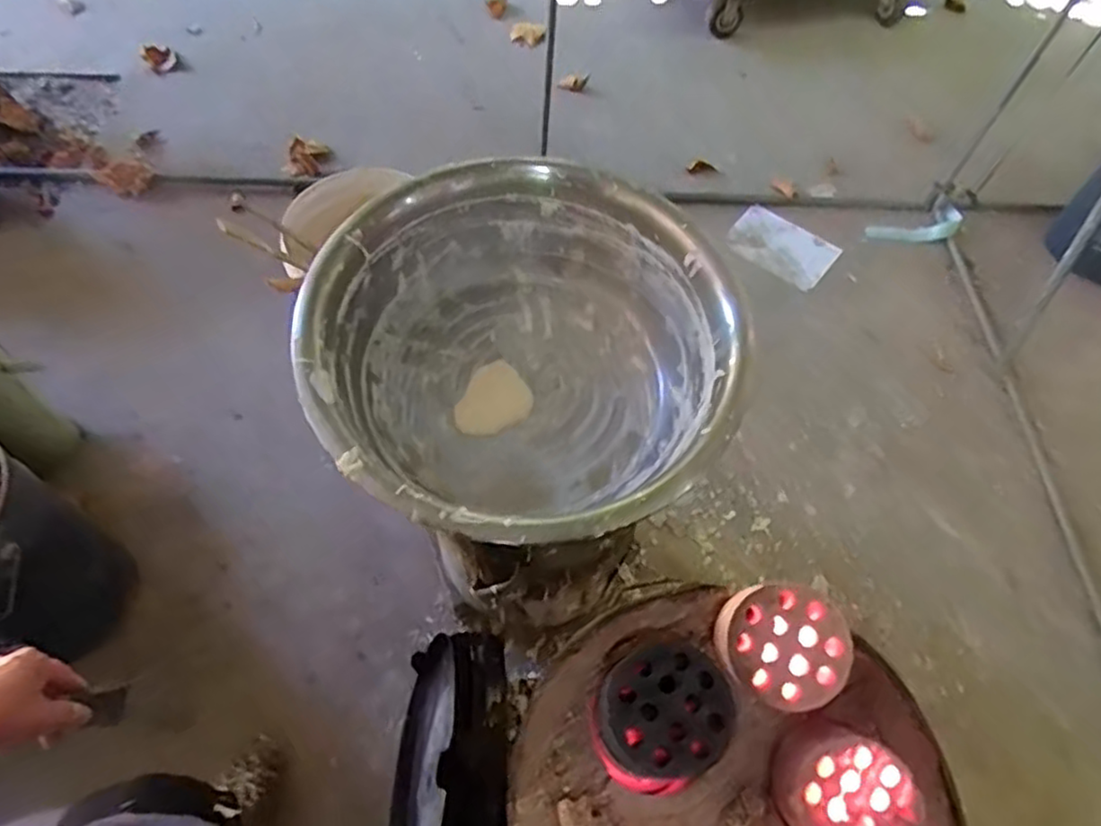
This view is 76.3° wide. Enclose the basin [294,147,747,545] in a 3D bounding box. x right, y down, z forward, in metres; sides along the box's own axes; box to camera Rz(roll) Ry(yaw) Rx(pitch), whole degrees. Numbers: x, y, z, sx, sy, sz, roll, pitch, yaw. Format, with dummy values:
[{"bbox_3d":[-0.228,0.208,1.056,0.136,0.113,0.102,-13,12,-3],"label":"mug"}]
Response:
[{"bbox_3d":[-0.026,-0.067,0.934,0.525,0.243,0.535,1,59,-2],"label":"basin"}]

